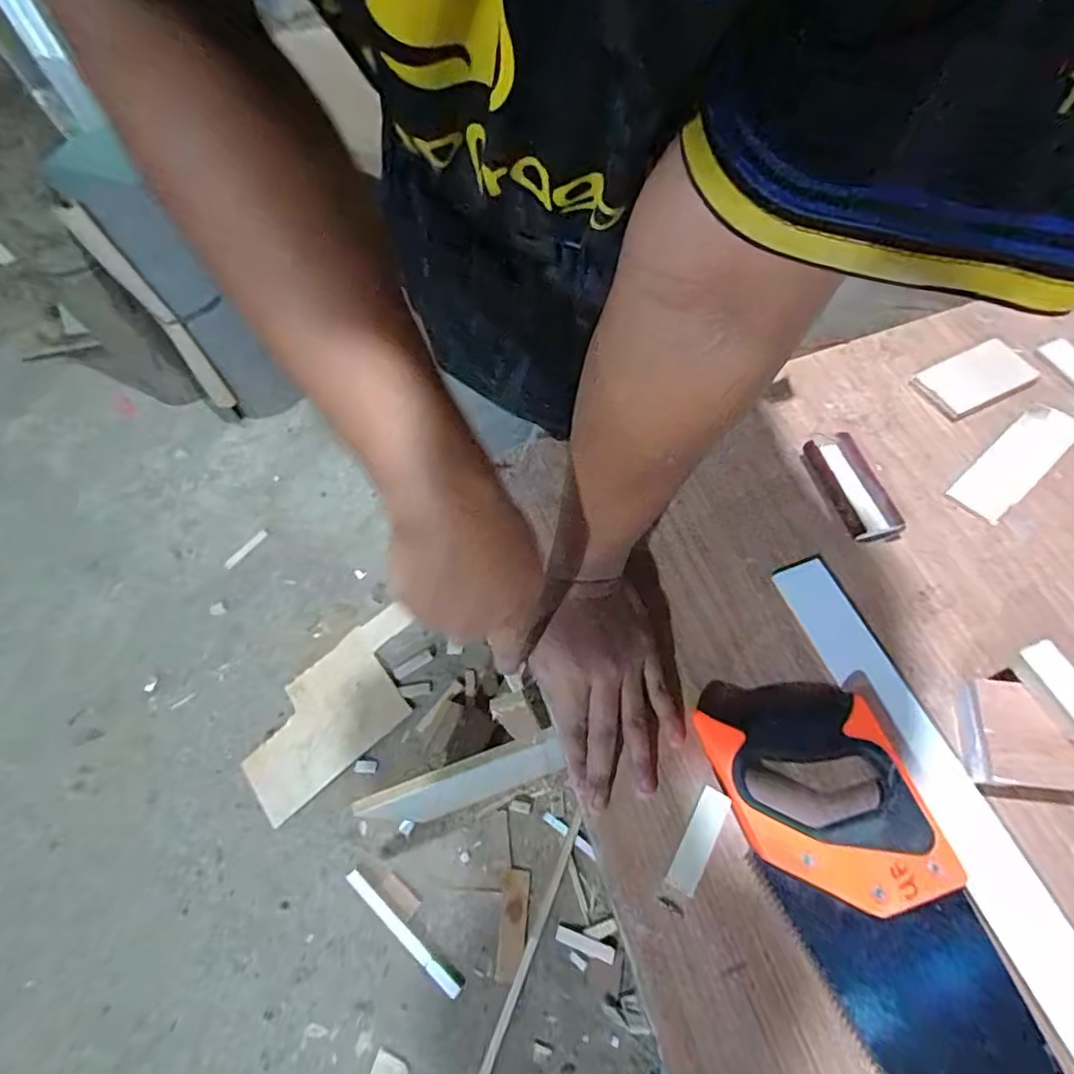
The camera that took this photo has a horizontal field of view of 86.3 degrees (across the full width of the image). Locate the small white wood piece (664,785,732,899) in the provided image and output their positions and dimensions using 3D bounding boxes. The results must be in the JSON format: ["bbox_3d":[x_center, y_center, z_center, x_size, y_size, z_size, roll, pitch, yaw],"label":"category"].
[{"bbox_3d":[0.108,0.202,0.383,0.019,0.004,0.067,21,70,31],"label":"small white wood piece"}]

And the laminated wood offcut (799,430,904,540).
[{"bbox_3d":[0.265,-0.042,0.484,0.043,0.022,0.101,-16,61,-5],"label":"laminated wood offcut"}]

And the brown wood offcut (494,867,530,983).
[{"bbox_3d":[-0.043,0.678,1.005,0.049,0.004,0.163,2,63,8],"label":"brown wood offcut"}]

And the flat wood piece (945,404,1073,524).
[{"bbox_3d":[0.413,-0.069,0.492,0.127,0.012,0.044,-40,65,-14],"label":"flat wood piece"}]

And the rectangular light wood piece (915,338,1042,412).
[{"bbox_3d":[0.403,-0.149,0.529,0.089,0.010,0.056,-22,62,-5],"label":"rectangular light wood piece"}]

